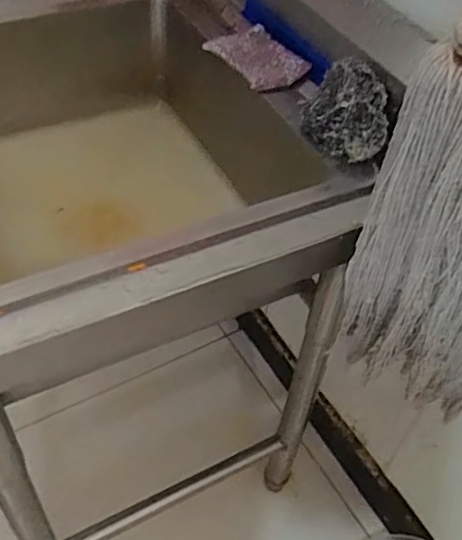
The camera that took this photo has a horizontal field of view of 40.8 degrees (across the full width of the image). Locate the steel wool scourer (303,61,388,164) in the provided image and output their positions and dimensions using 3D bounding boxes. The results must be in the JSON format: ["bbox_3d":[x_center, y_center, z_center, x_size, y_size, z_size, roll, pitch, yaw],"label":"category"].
[{"bbox_3d":[0.127,-0.168,0.673,0.065,0.079,0.097,-34,58,-30],"label":"steel wool scourer"}]

